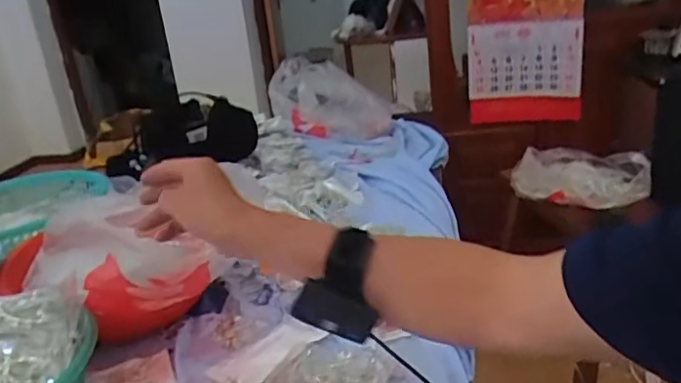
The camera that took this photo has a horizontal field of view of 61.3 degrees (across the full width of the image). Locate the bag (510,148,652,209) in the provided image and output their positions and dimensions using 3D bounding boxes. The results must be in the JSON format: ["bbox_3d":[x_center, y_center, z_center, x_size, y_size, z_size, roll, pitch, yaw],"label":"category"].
[{"bbox_3d":[0.636,-0.047,1.547,0.334,0.130,0.228,2,23,22],"label":"bag"}]

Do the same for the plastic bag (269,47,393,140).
[{"bbox_3d":[-0.029,-0.267,1.513,0.303,0.187,0.317,-5,22,4],"label":"plastic bag"}]

